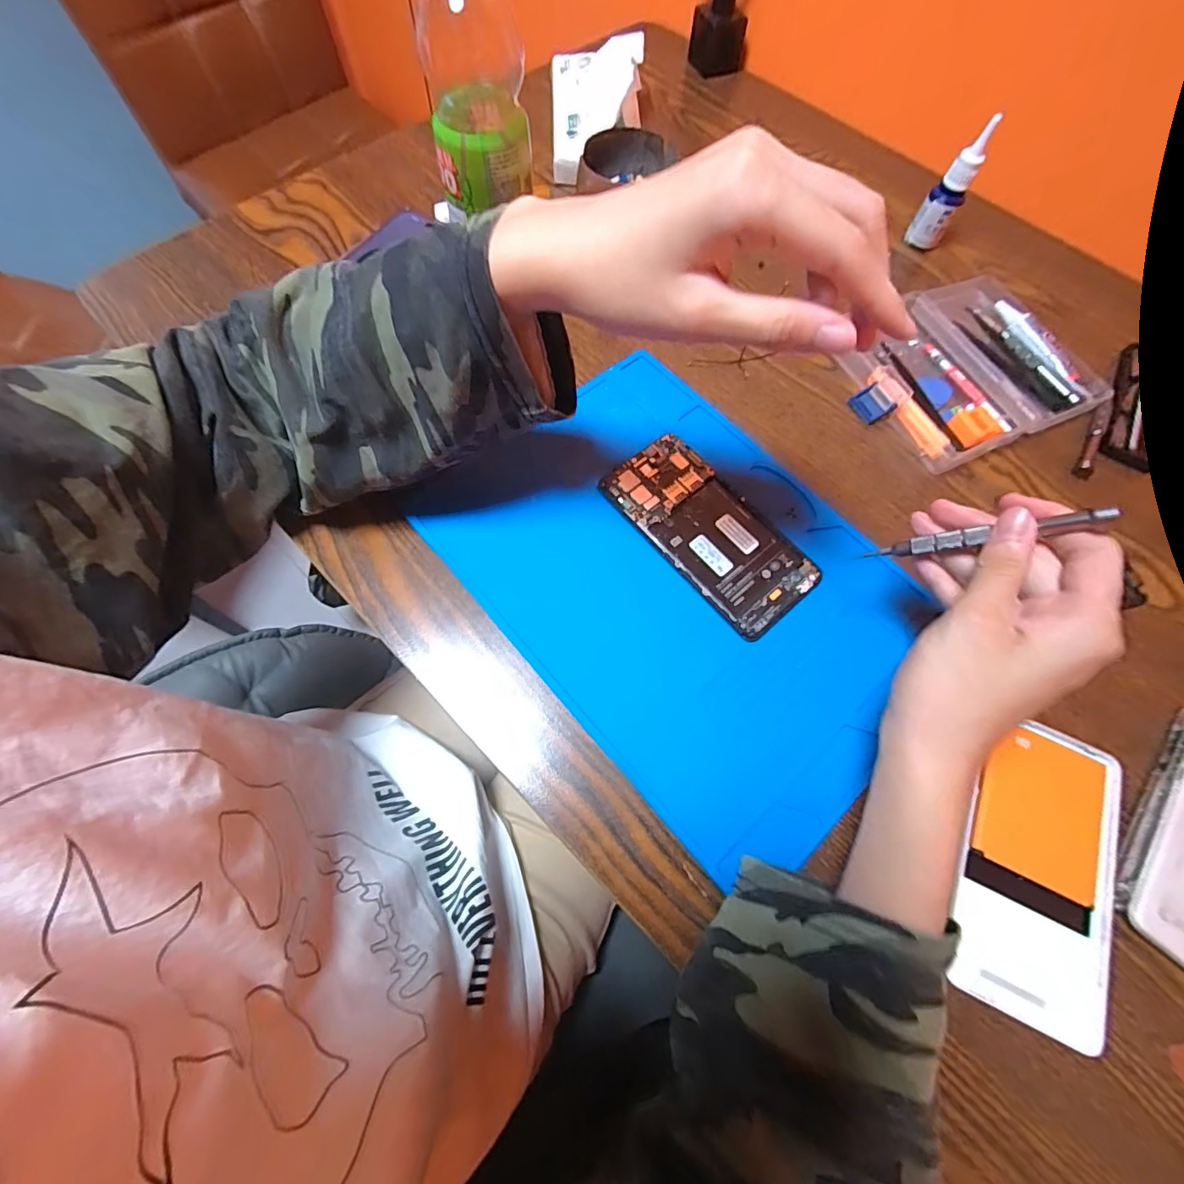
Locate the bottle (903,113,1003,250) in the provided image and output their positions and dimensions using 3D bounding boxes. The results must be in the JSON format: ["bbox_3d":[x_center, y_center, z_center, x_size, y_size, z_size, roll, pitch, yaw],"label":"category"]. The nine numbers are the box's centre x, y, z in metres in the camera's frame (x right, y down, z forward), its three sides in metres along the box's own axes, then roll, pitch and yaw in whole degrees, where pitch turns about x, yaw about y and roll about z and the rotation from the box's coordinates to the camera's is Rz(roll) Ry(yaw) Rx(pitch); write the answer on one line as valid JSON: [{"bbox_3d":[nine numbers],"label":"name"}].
[{"bbox_3d":[0.306,-0.342,0.439,0.027,0.097,0.023,36,70,11],"label":"bottle"}]

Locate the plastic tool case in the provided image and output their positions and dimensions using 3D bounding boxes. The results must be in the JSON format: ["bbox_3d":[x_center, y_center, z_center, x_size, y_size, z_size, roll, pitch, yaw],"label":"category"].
[{"bbox_3d":[0.294,-0.178,0.408,0.184,0.018,0.144,-24,71,-12],"label":"plastic tool case"}]

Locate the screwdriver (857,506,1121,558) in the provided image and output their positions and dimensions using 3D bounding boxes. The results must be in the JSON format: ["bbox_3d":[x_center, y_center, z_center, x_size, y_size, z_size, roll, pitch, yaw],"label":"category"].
[{"bbox_3d":[0.181,-0.026,0.245,0.005,0.099,0.007,32,63,-33],"label":"screwdriver"}]

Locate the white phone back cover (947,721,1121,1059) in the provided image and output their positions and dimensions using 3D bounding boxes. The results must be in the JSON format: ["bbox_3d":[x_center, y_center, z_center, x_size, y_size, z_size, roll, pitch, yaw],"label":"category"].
[{"bbox_3d":[0.243,0.148,0.278,0.072,0.006,0.150,25,69,8],"label":"white phone back cover"}]

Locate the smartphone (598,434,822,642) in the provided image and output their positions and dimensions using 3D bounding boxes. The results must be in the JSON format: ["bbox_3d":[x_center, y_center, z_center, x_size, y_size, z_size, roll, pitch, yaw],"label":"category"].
[{"bbox_3d":[0.079,-0.041,0.347,0.071,0.010,0.147,-38,74,-16],"label":"smartphone"}]

